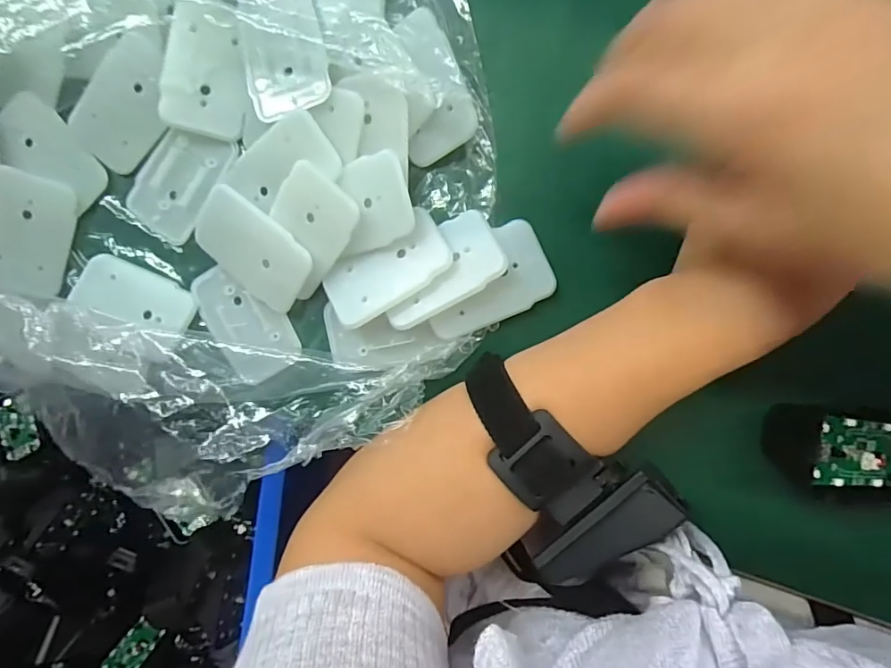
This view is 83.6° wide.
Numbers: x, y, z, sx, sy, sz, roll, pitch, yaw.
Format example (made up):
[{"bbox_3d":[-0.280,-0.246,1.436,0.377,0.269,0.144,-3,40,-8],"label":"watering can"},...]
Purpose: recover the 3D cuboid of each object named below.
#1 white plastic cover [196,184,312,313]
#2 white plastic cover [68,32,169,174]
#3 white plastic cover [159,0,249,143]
[{"bbox_3d":[-0.104,-0.045,0.267,0.066,0.005,0.043,38,114,0],"label":"white plastic cover"},{"bbox_3d":[-0.172,-0.124,0.269,0.041,0.008,0.066,40,96,3],"label":"white plastic cover"},{"bbox_3d":[-0.125,-0.137,0.259,0.040,0.010,0.063,5,97,2],"label":"white plastic cover"}]

